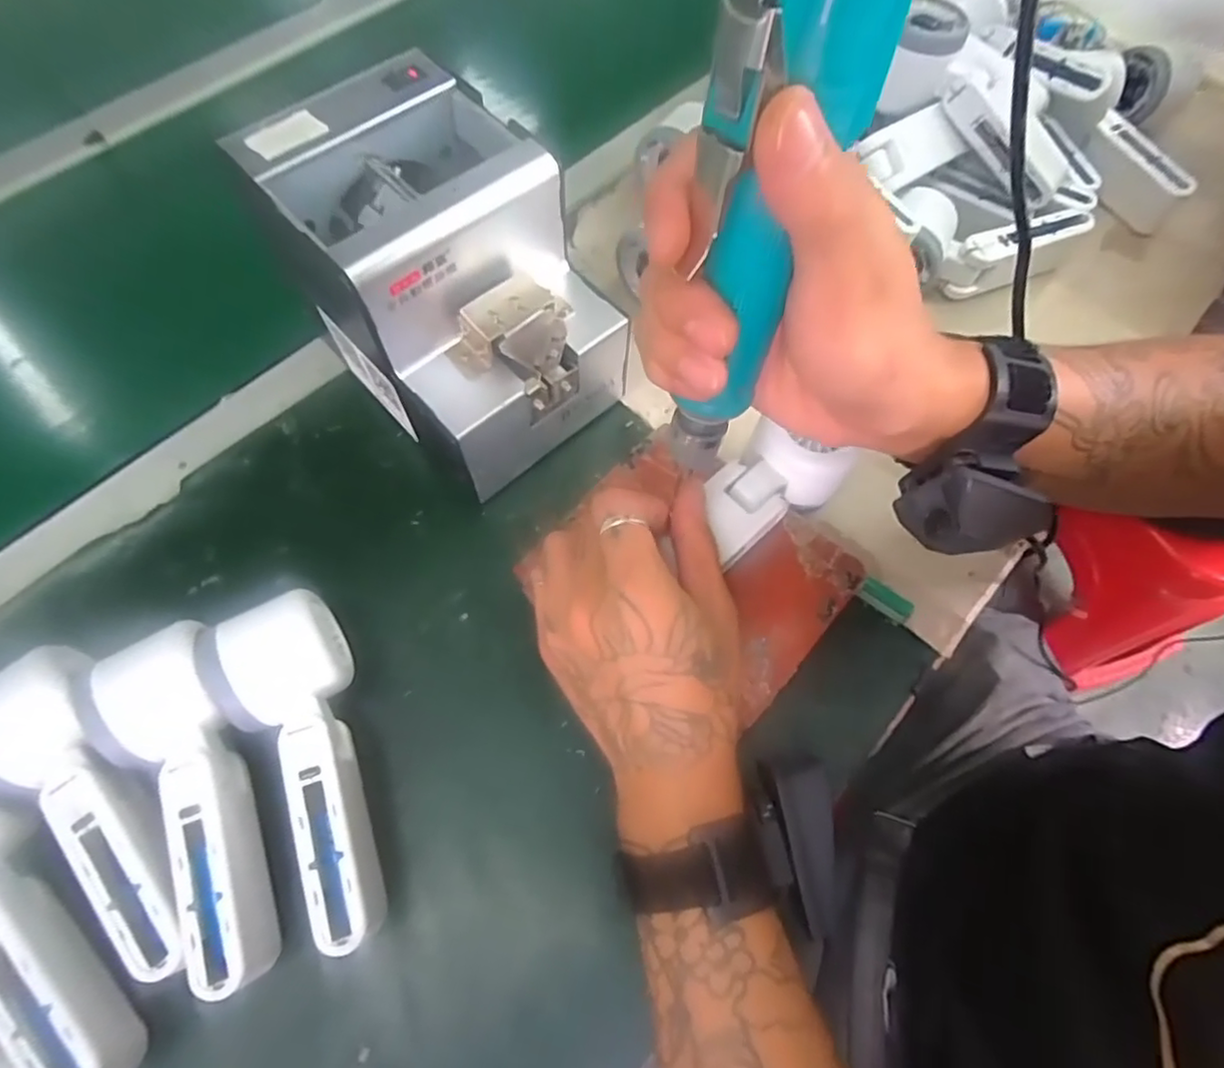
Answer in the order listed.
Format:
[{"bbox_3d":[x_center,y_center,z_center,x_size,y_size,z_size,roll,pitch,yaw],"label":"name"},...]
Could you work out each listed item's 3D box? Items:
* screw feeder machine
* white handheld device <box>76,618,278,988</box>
[{"bbox_3d":[-0.090,-0.140,0.375,0.123,0.151,0.177,-39,72,-16],"label":"screw feeder machine"},{"bbox_3d":[-0.196,0.123,0.295,0.053,0.049,0.166,-24,68,-11],"label":"white handheld device"}]

